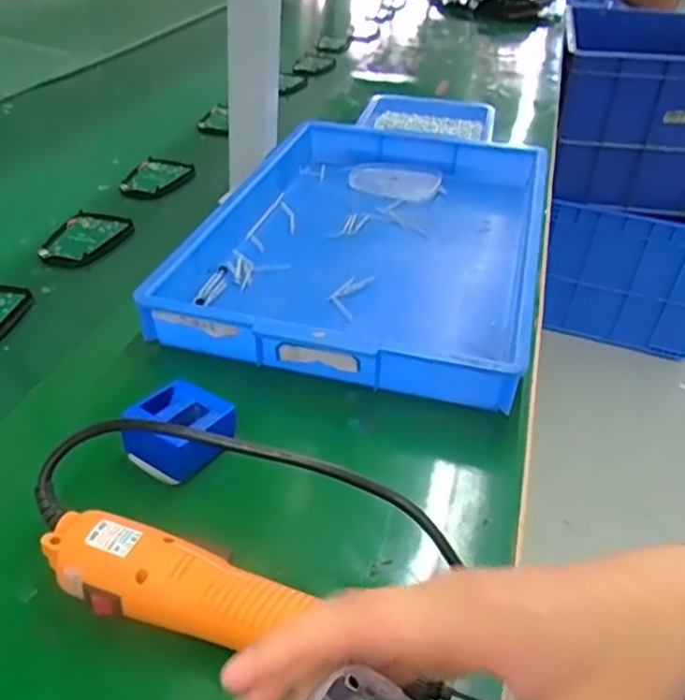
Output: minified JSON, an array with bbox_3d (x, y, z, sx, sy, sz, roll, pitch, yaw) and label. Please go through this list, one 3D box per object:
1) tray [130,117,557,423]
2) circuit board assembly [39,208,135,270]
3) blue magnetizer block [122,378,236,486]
[{"bbox_3d":[0.031,-0.107,0.635,0.287,0.050,0.424,10,38,9],"label":"tray"},{"bbox_3d":[-0.244,-0.107,0.651,0.058,0.013,0.094,7,37,6],"label":"circuit board assembly"},{"bbox_3d":[-0.101,0.050,0.428,0.056,0.030,0.054,24,42,26],"label":"blue magnetizer block"}]

